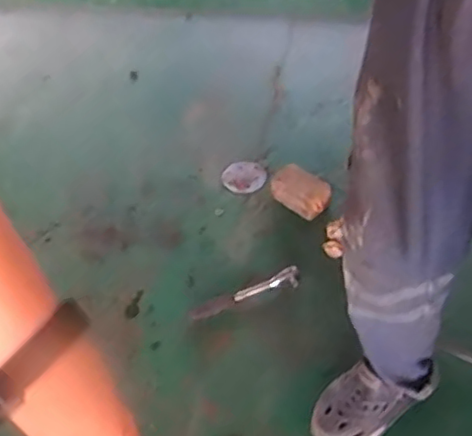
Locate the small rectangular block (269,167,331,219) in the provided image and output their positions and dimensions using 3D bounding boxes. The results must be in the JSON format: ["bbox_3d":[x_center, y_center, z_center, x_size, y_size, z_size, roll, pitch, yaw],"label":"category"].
[{"bbox_3d":[0.157,-0.061,1.553,0.147,0.075,0.098,31,56,30],"label":"small rectangular block"}]

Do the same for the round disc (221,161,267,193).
[{"bbox_3d":[0.020,-0.110,1.647,0.115,0.027,0.097,-4,46,2],"label":"round disc"}]

